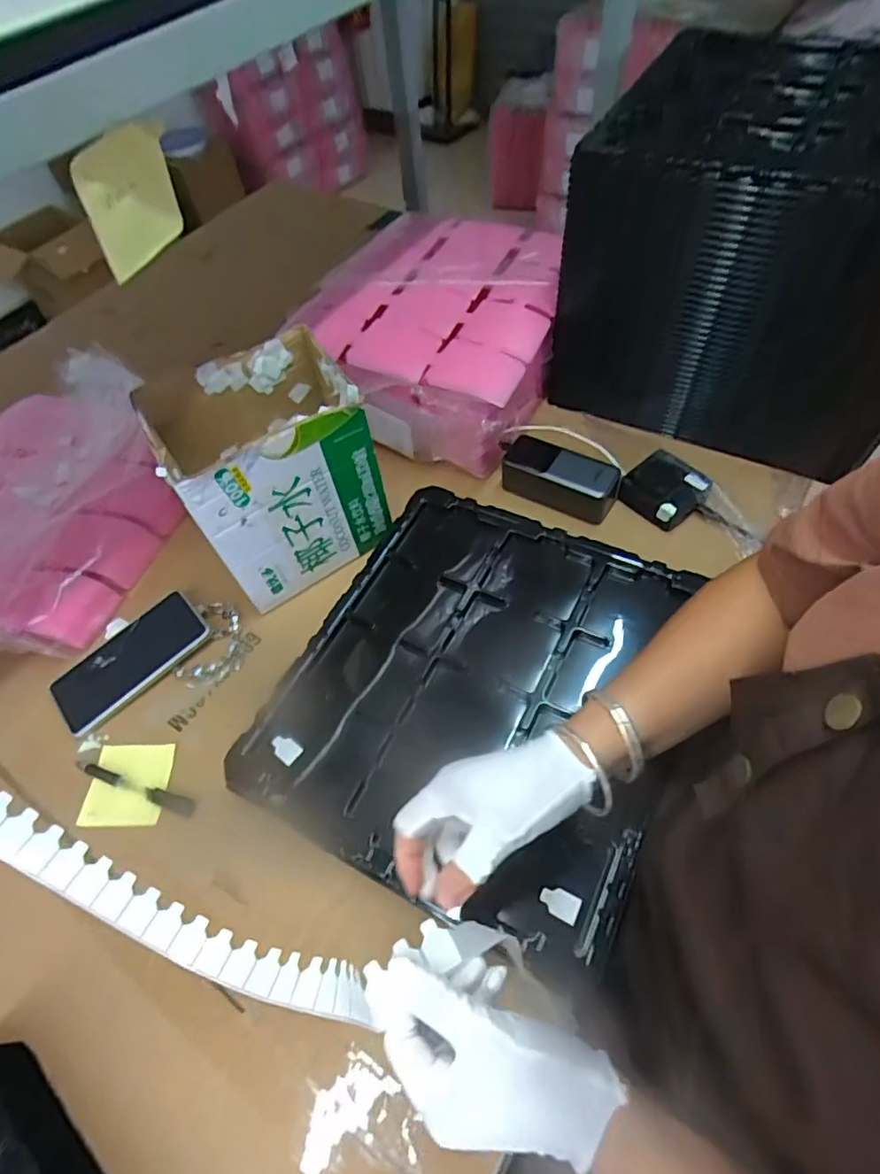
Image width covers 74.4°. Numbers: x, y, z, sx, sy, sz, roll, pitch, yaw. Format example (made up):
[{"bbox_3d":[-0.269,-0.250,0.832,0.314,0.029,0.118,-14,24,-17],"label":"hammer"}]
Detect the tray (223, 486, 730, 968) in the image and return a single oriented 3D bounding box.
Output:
[{"bbox_3d":[0.052,0.092,0.539,0.366,0.053,0.376,20,61,17],"label":"tray"}]

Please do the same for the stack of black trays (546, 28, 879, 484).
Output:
[{"bbox_3d":[0.368,-0.385,0.691,0.375,0.323,0.325,21,61,17],"label":"stack of black trays"}]

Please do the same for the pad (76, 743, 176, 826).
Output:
[{"bbox_3d":[-0.300,0.189,0.560,0.076,0.008,0.077,-1,57,2],"label":"pad"}]

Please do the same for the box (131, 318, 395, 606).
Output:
[{"bbox_3d":[-0.177,-0.125,0.618,0.184,0.194,0.167,-28,60,-15],"label":"box"}]

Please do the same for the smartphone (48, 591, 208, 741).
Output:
[{"bbox_3d":[-0.331,0.078,0.621,0.163,0.013,0.080,-39,65,-12],"label":"smartphone"}]

